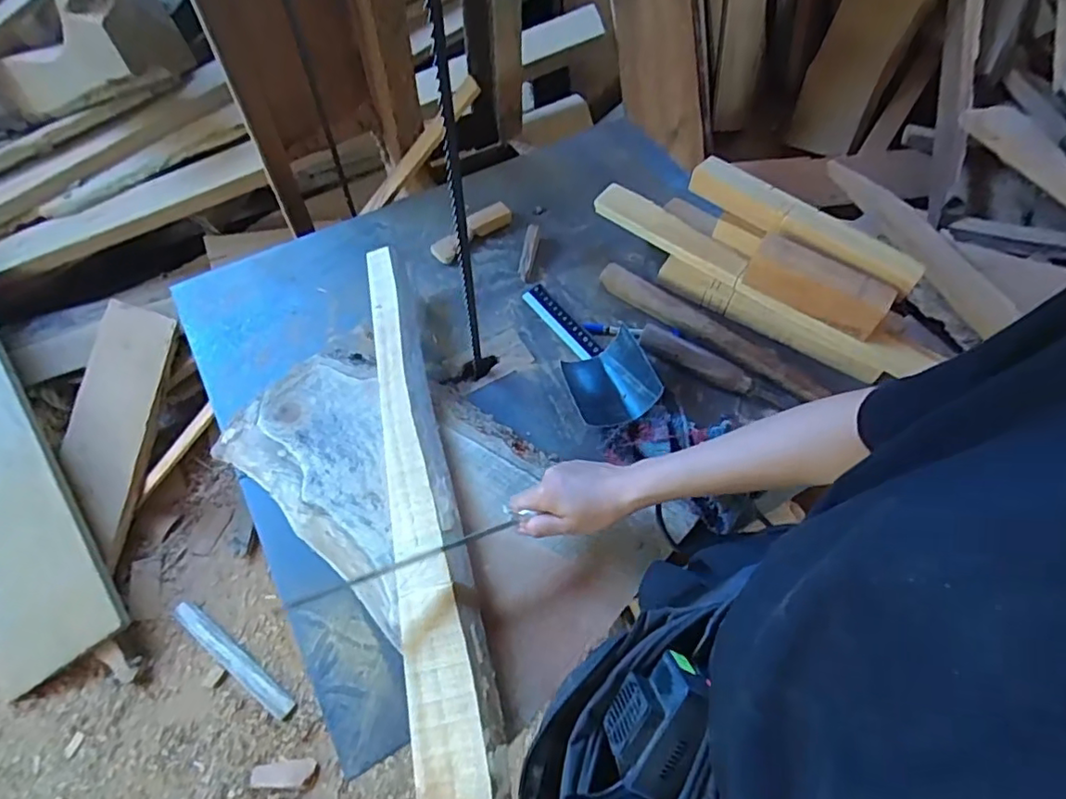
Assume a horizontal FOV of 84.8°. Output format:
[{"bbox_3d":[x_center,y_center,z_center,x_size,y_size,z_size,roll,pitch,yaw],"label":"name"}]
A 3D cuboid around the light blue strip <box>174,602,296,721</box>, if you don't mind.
[{"bbox_3d":[-0.616,0.530,1.196,0.342,0.016,0.043,30,64,18],"label":"light blue strip"}]

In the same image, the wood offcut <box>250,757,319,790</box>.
[{"bbox_3d":[-0.467,0.705,1.097,0.119,0.010,0.048,-3,59,-1],"label":"wood offcut"}]

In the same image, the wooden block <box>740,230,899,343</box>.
[{"bbox_3d":[0.332,-0.134,0.682,0.154,0.055,0.043,34,64,18],"label":"wooden block"}]

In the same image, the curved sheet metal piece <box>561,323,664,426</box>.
[{"bbox_3d":[0.088,-0.025,0.668,0.088,0.050,0.103,-19,60,-10],"label":"curved sheet metal piece"}]

